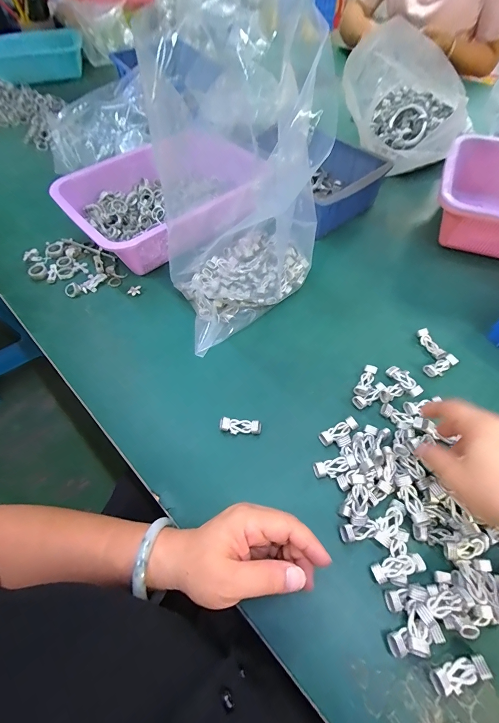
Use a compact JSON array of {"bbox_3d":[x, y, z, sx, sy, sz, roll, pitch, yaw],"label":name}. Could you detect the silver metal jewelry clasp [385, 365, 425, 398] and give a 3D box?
[{"bbox_3d":[0.183,0.022,0.374,0.017,0.008,0.046,-22,47,-12],"label":"silver metal jewelry clasp"}]

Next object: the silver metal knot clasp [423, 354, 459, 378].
[{"bbox_3d":[0.236,0.006,0.390,0.045,0.005,0.018,-22,61,-11],"label":"silver metal knot clasp"}]

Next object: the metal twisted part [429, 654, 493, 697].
[{"bbox_3d":[0.160,0.239,0.241,0.045,0.009,0.016,-12,60,-6],"label":"metal twisted part"}]

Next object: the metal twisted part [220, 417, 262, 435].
[{"bbox_3d":[-0.010,0.073,0.354,0.045,0.020,0.016,-1,59,1],"label":"metal twisted part"}]

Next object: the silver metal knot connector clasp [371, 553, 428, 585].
[{"bbox_3d":[0.131,0.180,0.278,0.045,0.009,0.016,-14,60,-7],"label":"silver metal knot connector clasp"}]

